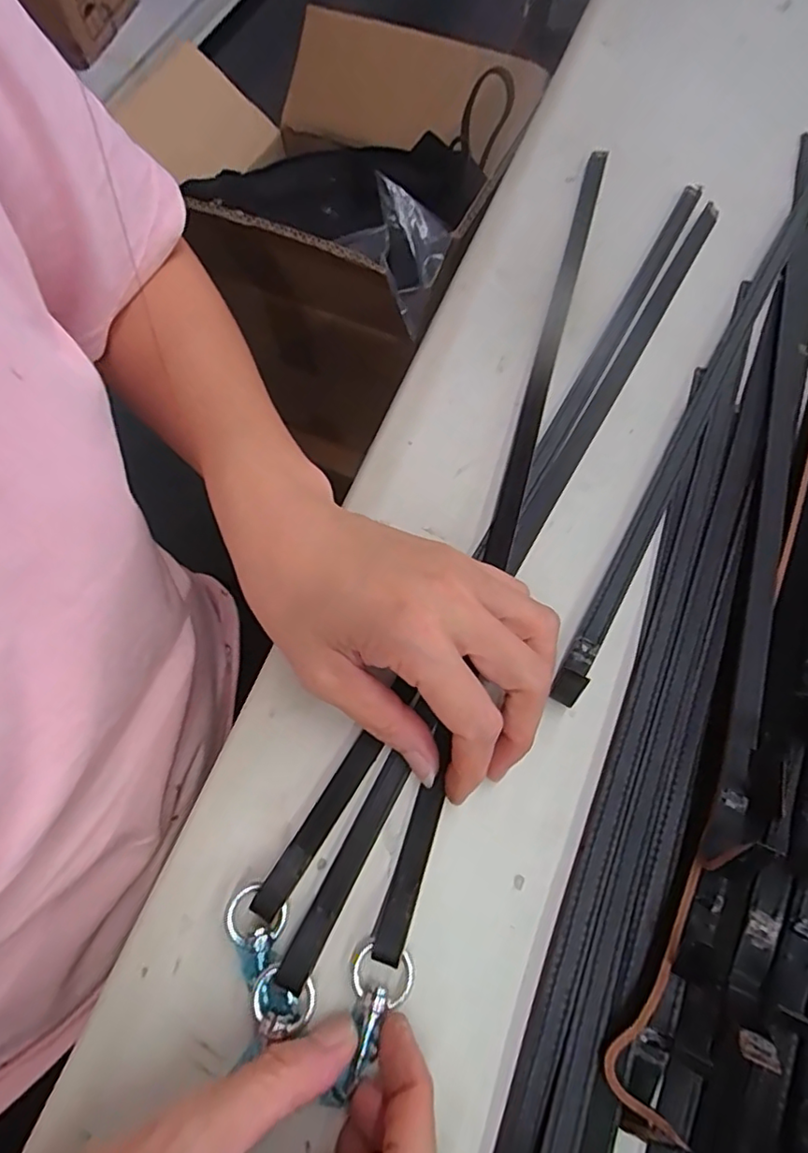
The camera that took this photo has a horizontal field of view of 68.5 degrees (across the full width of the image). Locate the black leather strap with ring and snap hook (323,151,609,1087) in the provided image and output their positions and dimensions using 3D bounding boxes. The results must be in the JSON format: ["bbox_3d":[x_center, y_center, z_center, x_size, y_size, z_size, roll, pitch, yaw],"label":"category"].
[{"bbox_3d":[0.055,-0.041,0.299,0.018,0.012,0.509,15,69,9],"label":"black leather strap with ring and snap hook"}]

